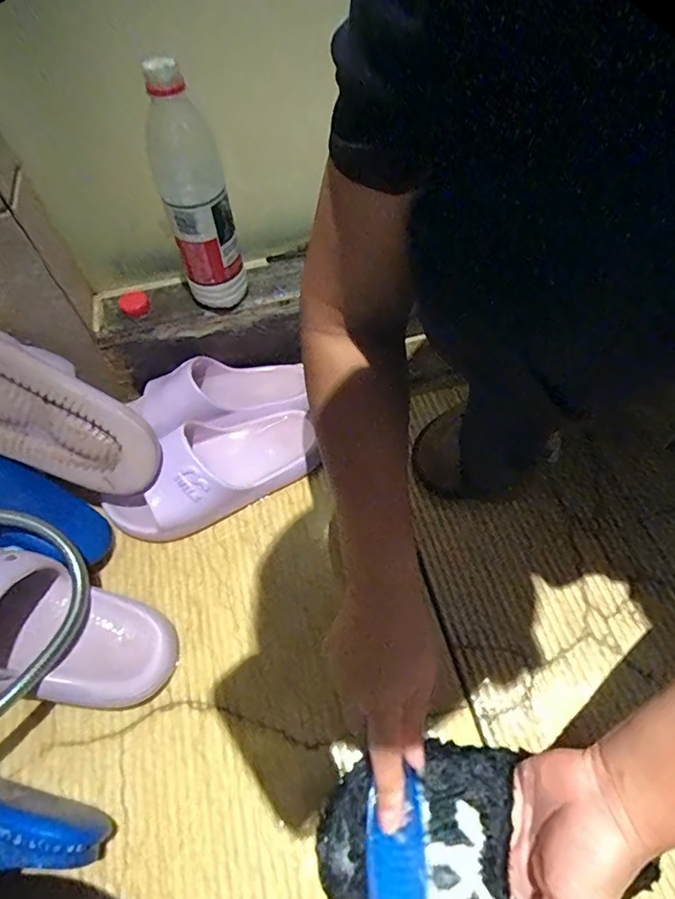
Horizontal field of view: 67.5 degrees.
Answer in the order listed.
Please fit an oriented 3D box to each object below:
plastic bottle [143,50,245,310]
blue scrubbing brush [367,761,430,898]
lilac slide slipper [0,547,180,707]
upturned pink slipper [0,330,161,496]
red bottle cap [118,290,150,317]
[{"bbox_3d":[-0.135,-0.238,0.479,0.060,0.213,0.065,-17,59,-8],"label":"plastic bottle"},{"bbox_3d":[0.040,0.266,0.341,0.039,0.021,0.073,-3,59,2],"label":"blue scrubbing brush"},{"bbox_3d":[-0.267,0.143,0.420,0.260,0.073,0.105,20,59,-16],"label":"lilac slide slipper"},{"bbox_3d":[-0.297,-0.041,0.512,0.256,0.115,0.078,26,18,-8],"label":"upturned pink slipper"},{"bbox_3d":[-0.228,-0.164,0.565,0.030,0.015,0.030,-1,58,2],"label":"red bottle cap"}]

